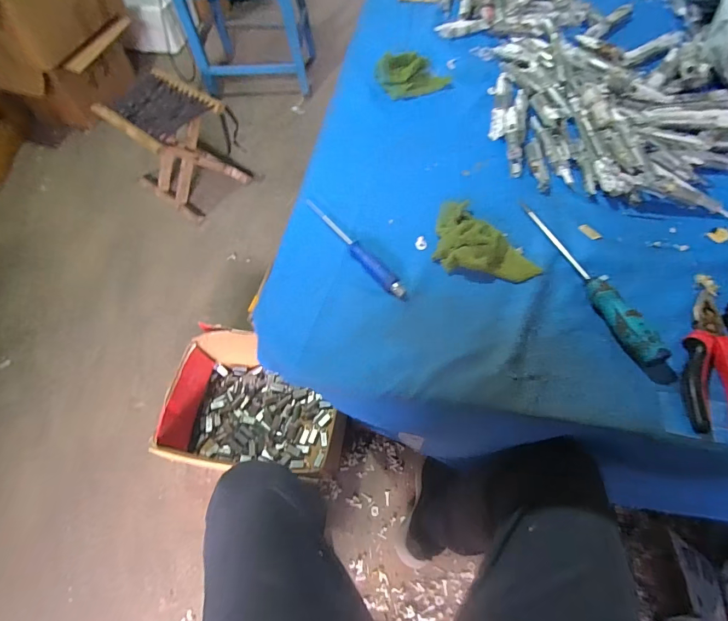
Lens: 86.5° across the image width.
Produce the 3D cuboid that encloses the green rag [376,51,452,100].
[{"bbox_3d":[0.078,-0.384,0.621,0.101,0.041,0.063,-26,64,-13],"label":"green rag"}]

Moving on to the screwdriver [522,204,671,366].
[{"bbox_3d":[0.257,-0.045,0.439,0.028,0.036,0.233,-13,62,-6],"label":"screwdriver"}]

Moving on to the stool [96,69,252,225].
[{"bbox_3d":[-0.618,-0.548,1.307,0.310,0.323,0.277,33,67,17],"label":"stool"}]

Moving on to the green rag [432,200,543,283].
[{"bbox_3d":[0.131,-0.077,0.456,0.082,0.031,0.132,-32,65,-15],"label":"green rag"}]

